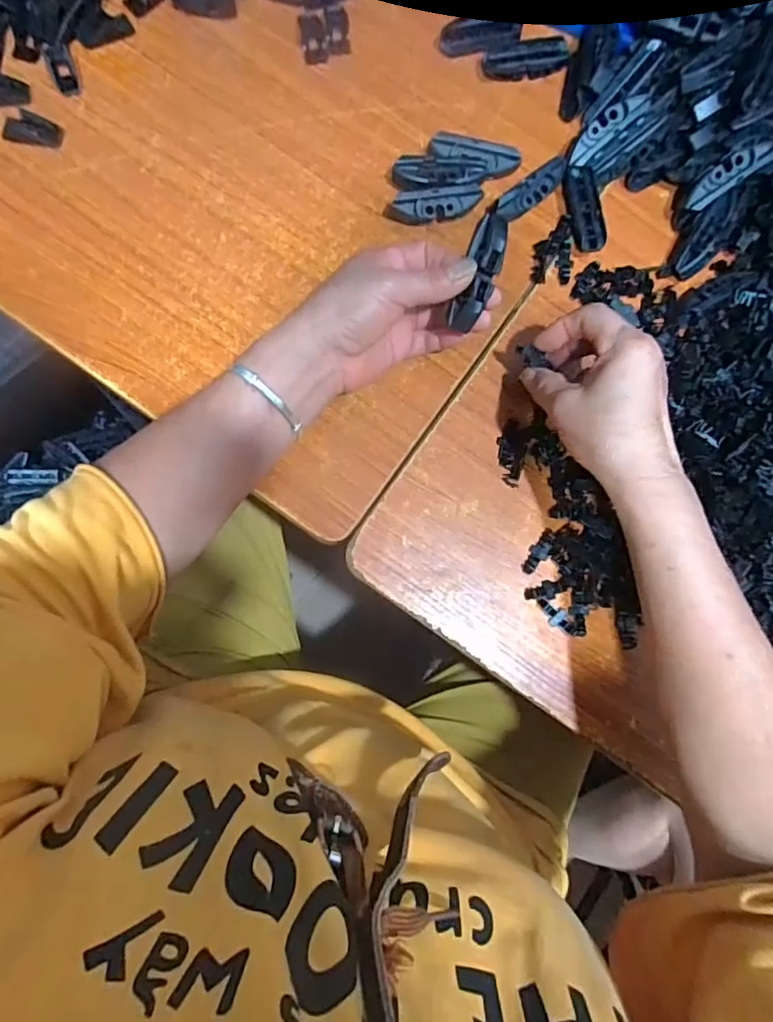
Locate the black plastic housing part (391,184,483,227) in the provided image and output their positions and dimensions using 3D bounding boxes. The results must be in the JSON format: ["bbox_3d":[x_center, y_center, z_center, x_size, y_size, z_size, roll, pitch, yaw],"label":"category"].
[{"bbox_3d":[0.039,-0.234,0.423,0.069,0.023,0.019,-8,83,-6],"label":"black plastic housing part"}]

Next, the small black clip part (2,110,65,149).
[{"bbox_3d":[-0.263,-0.285,0.410,0.040,0.004,0.026,5,81,-4],"label":"small black clip part"}]

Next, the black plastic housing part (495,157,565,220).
[{"bbox_3d":[0.114,-0.250,0.431,0.068,0.020,0.019,-41,87,-9],"label":"black plastic housing part"}]

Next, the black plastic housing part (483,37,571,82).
[{"bbox_3d":[0.118,-0.369,0.452,0.072,0.019,0.025,-14,83,-7],"label":"black plastic housing part"}]

